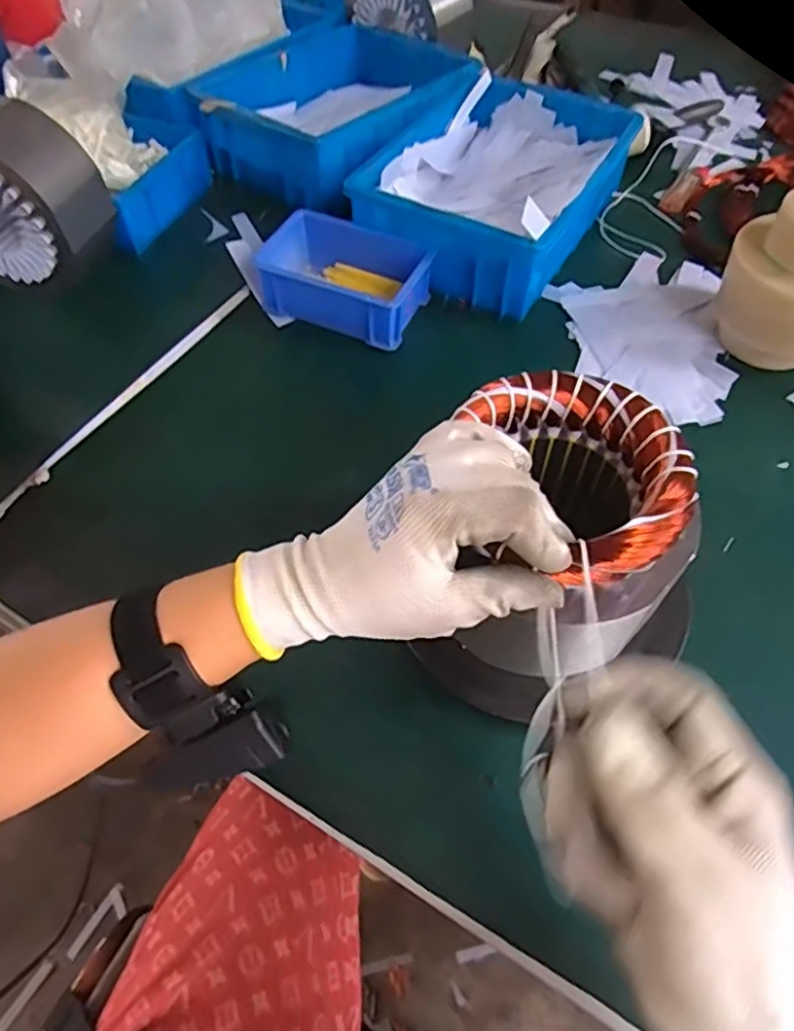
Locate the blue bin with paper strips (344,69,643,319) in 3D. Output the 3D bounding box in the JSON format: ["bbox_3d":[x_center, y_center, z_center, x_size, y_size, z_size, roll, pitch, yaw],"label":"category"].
[{"bbox_3d":[0.104,-0.333,0.662,0.202,0.082,0.290,26,60,18],"label":"blue bin with paper strips"}]

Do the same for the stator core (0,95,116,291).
[{"bbox_3d":[-0.342,-0.287,0.583,0.152,0.131,0.077,14,57,11],"label":"stator core"}]

